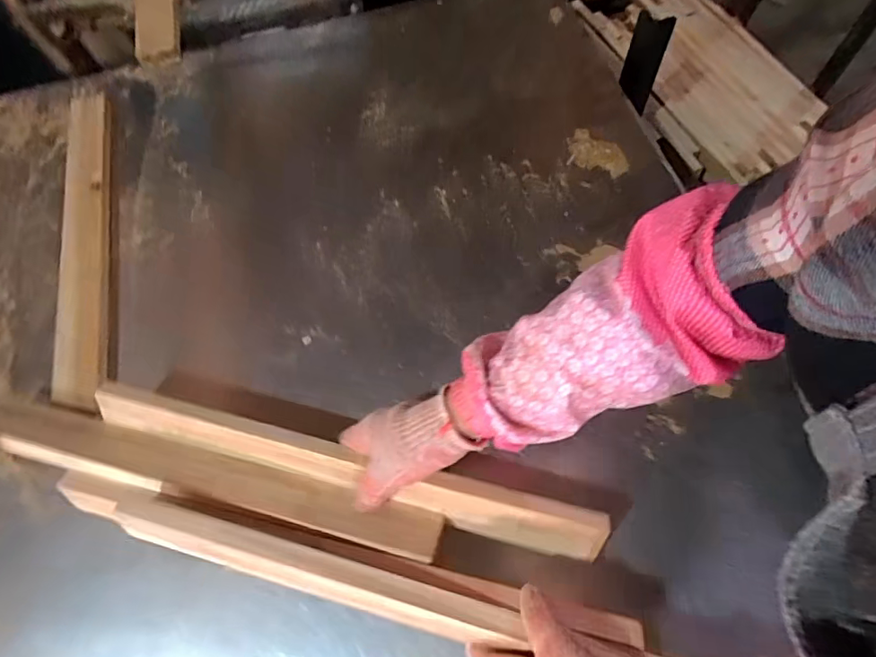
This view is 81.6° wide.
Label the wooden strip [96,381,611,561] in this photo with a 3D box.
[{"bbox_3d":[-0.096,0.130,0.483,0.492,0.039,0.042,14,67,8],"label":"wooden strip"}]

